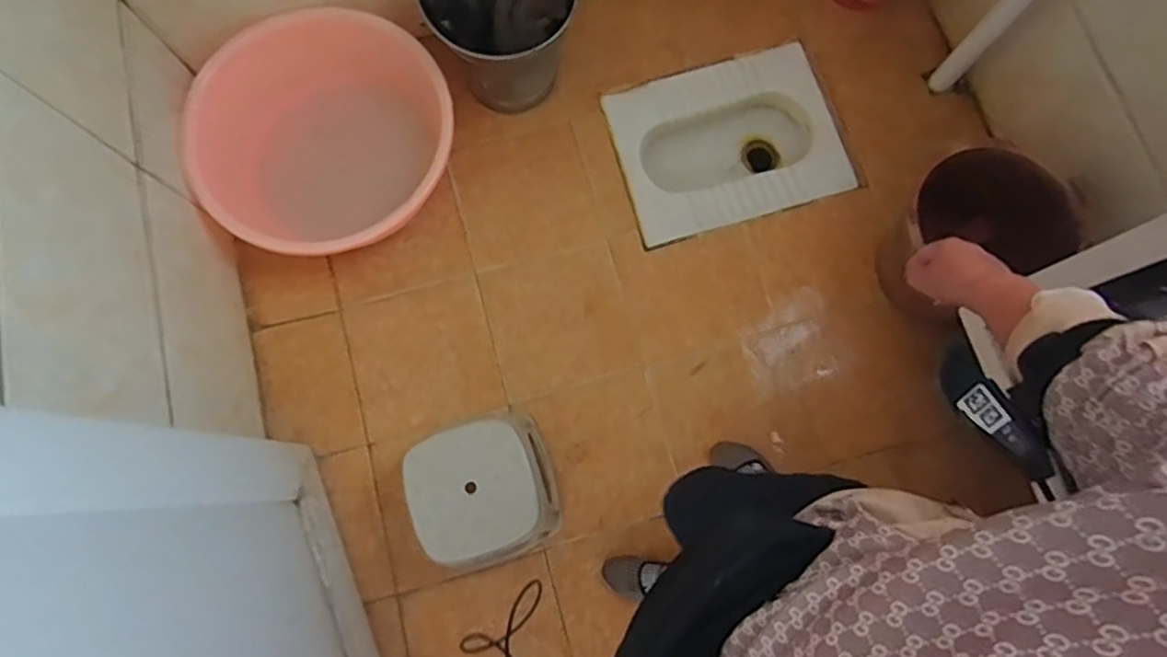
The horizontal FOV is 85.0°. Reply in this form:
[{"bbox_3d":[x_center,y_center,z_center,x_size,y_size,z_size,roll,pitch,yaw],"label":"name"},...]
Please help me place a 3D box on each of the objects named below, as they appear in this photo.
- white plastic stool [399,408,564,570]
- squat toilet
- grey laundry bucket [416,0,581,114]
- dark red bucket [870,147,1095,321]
[{"bbox_3d":[-0.189,0.304,1.178,0.272,0.248,0.252,-24,79,-5],"label":"white plastic stool"},{"bbox_3d":[0.335,-0.417,1.516,0.504,0.181,0.372,-17,78,-4],"label":"squat toilet"},{"bbox_3d":[-0.162,-0.652,1.329,0.268,0.300,0.284,0,78,0],"label":"grey laundry bucket"},{"bbox_3d":[0.732,-0.175,1.230,0.257,0.262,0.231,44,81,9],"label":"dark red bucket"}]

